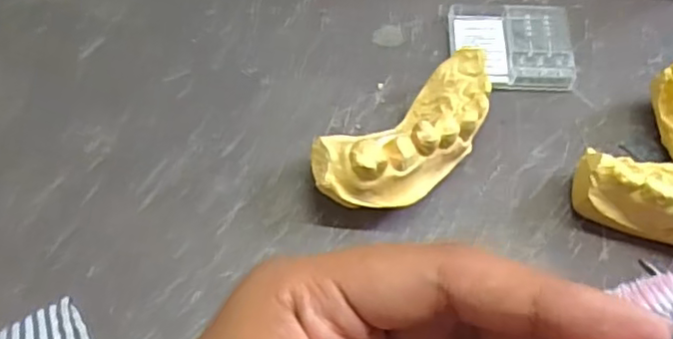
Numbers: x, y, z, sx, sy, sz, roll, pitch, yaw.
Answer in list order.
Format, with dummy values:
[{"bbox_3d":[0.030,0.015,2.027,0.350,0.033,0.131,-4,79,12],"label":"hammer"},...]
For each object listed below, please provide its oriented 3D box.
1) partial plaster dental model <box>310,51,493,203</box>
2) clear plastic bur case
[{"bbox_3d":[0.026,-0.010,0.207,0.070,0.026,0.032,-34,70,-15],"label":"partial plaster dental model"},{"bbox_3d":[0.065,-0.048,0.235,0.044,0.008,0.038,2,65,0],"label":"clear plastic bur case"}]

